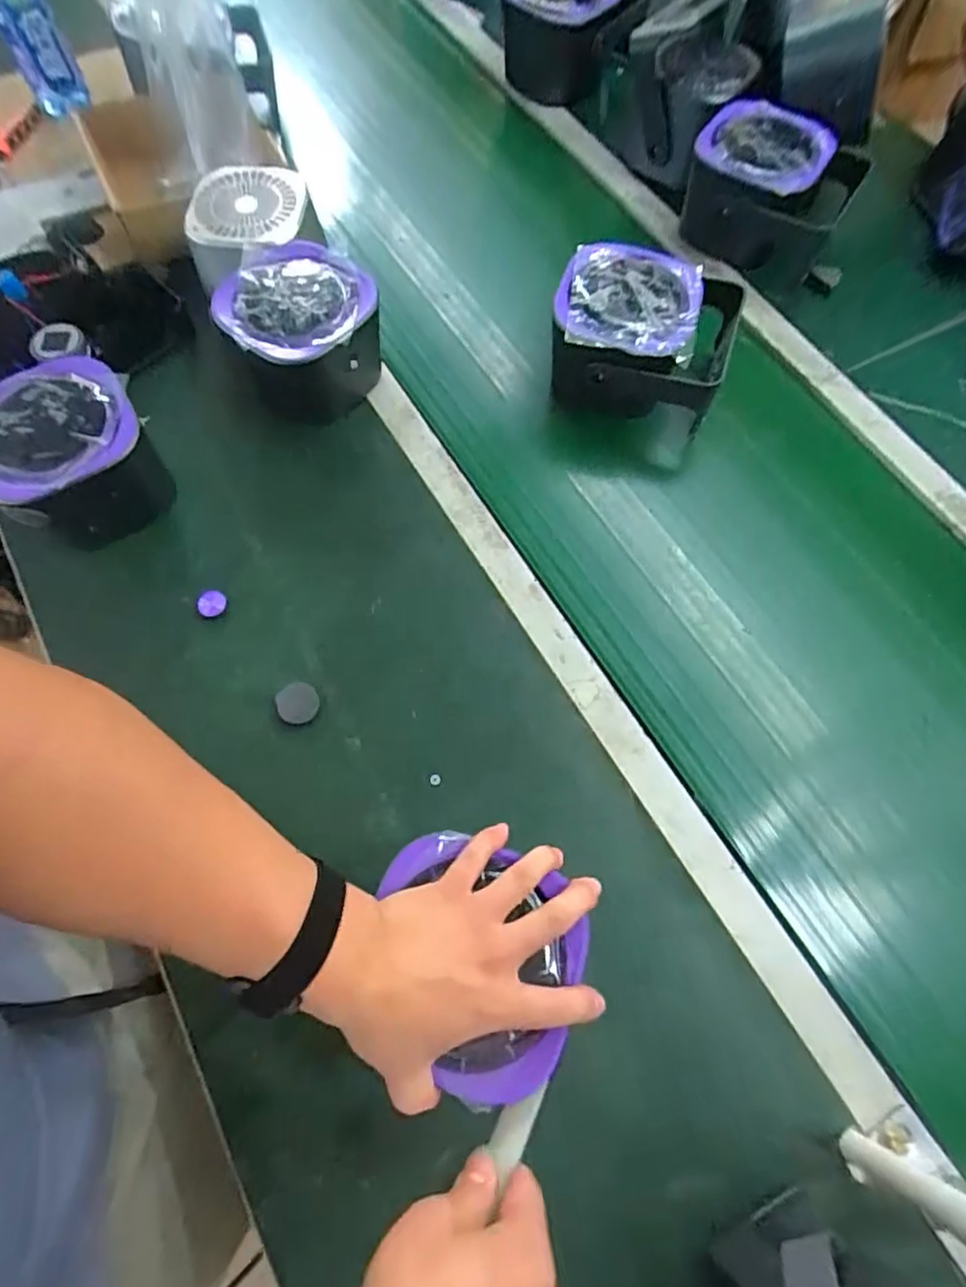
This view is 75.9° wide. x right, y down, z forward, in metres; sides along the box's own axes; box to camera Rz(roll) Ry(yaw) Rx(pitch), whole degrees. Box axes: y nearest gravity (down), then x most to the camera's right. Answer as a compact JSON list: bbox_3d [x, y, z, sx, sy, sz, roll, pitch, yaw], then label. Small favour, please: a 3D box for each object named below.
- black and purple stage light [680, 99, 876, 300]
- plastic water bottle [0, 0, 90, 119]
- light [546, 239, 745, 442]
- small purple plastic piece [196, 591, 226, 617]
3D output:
[{"bbox_3d":[0.343,-0.546,0.758,0.192,0.125,0.149,28,77,2],"label":"black and purple stage light"},{"bbox_3d":[-0.557,-0.757,0.751,0.069,0.204,0.081,-29,72,-11],"label":"plastic water bottle"},{"bbox_3d":[0.169,-0.331,0.667,0.182,0.093,0.159,18,70,7],"label":"light"},{"bbox_3d":[-0.261,-0.038,0.595,0.020,0.021,0.027,40,74,14],"label":"small purple plastic piece"}]

